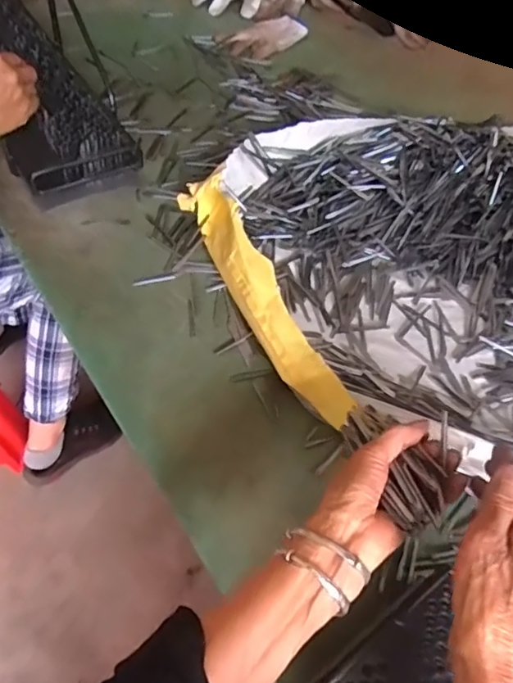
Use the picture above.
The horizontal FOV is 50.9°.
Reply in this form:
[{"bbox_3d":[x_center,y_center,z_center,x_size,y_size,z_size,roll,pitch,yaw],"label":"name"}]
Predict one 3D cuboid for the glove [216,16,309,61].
[{"bbox_3d":[0.014,-0.587,1.034,0.112,0.016,0.166,37,60,20],"label":"glove"}]

